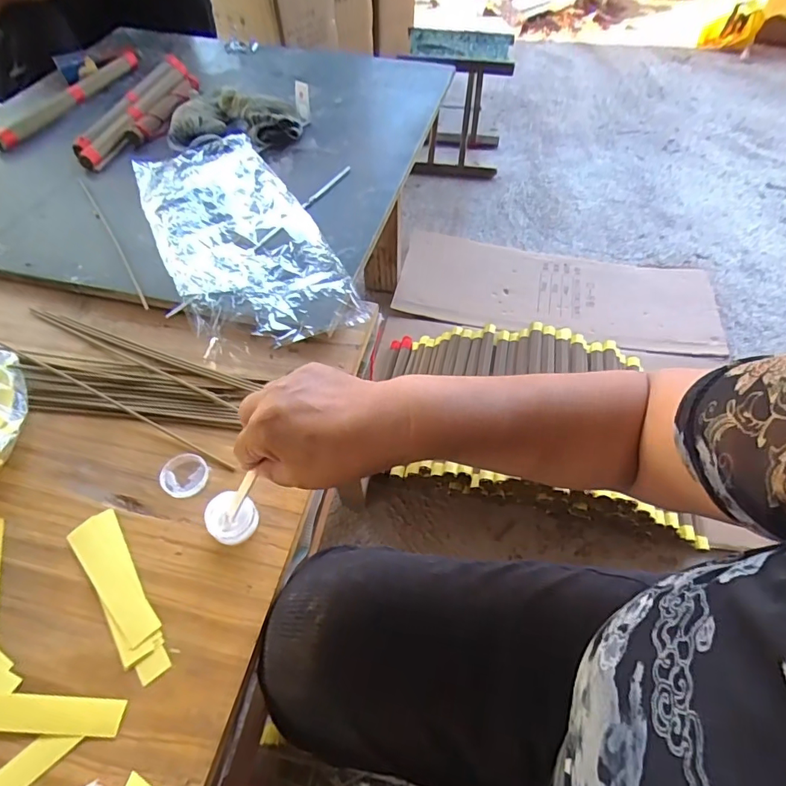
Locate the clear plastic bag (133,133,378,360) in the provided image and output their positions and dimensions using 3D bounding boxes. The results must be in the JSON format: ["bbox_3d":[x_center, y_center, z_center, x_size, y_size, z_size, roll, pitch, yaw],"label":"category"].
[{"bbox_3d":[-0.190,-0.196,0.565,0.170,0.031,0.386,-26,58,-18],"label":"clear plastic bag"}]

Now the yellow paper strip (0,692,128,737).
[{"bbox_3d":[-0.230,0.206,0.308,0.112,0.004,0.021,3,54,1],"label":"yellow paper strip"}]

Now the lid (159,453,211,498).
[{"bbox_3d":[-0.177,0.070,0.407,0.039,0.006,0.039,0,54,0],"label":"lid"}]

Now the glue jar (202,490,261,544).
[{"bbox_3d":[-0.126,0.098,0.376,0.037,0.021,0.038,0,54,0],"label":"glue jar"}]

